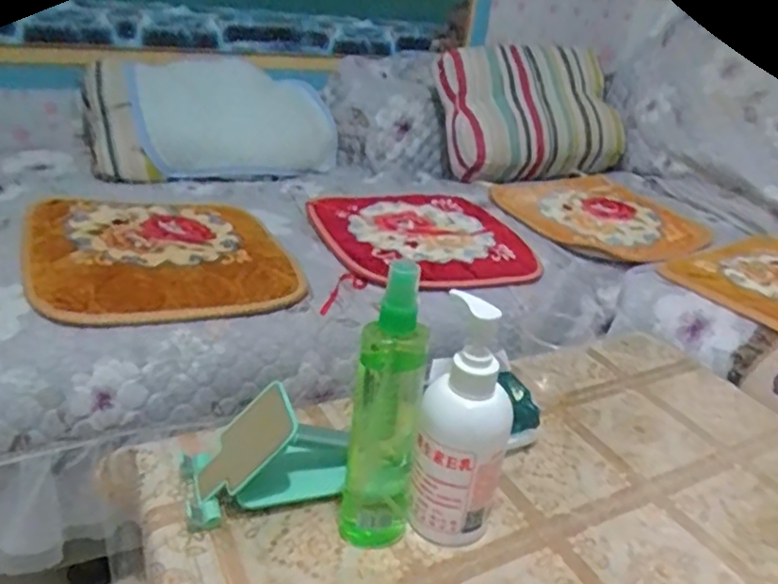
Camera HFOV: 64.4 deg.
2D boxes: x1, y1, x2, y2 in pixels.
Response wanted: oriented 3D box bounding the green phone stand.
[{"bbox_3d":[-0.089,0.115,0.463,0.125,0.072,0.069,-7,30,-22],"label":"green phone stand"}]

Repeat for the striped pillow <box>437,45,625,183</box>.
[{"bbox_3d":[0.375,-0.464,1.607,0.482,0.355,0.128,-6,-5,-23],"label":"striped pillow"}]

